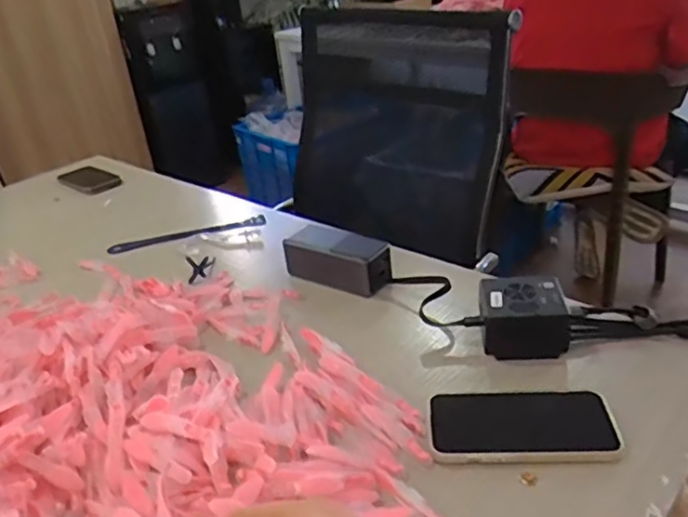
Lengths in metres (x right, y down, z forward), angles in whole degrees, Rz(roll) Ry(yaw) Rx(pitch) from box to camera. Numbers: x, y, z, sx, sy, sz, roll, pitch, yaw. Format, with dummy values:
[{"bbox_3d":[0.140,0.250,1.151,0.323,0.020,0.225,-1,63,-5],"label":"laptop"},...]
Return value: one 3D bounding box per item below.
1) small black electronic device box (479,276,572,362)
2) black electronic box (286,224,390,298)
[{"bbox_3d":[0.172,0.059,0.600,0.080,0.064,0.060,-1,29,10],"label":"small black electronic device box"},{"bbox_3d":[-0.006,0.004,0.731,0.128,0.058,0.051,14,35,33],"label":"black electronic box"}]

